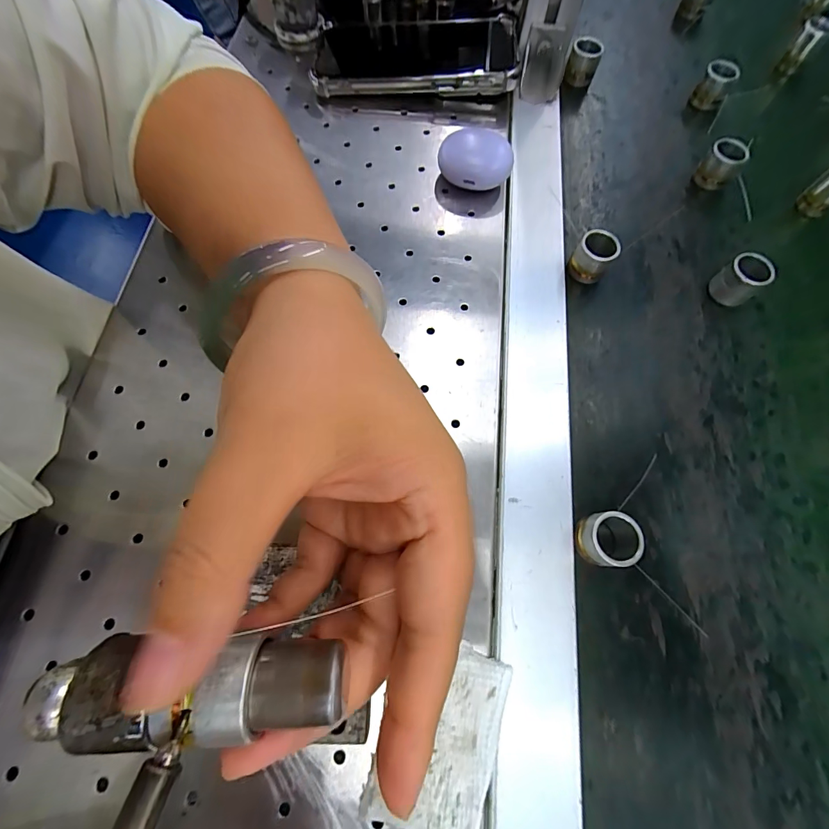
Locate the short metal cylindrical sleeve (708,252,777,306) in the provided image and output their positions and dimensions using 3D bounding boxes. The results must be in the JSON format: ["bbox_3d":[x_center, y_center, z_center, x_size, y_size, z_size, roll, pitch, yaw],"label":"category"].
[{"bbox_3d":[0.212,-0.087,0.250,0.020,0.026,0.024,-34,74,-13],"label":"short metal cylindrical sleeve"}]

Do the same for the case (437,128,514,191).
[{"bbox_3d":[0.044,-0.180,0.276,0.050,0.026,0.035,-10,71,-5],"label":"case"}]

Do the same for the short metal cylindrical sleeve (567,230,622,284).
[{"bbox_3d":[0.119,-0.105,0.252,0.023,0.023,0.023,1,70,-2],"label":"short metal cylindrical sleeve"}]

